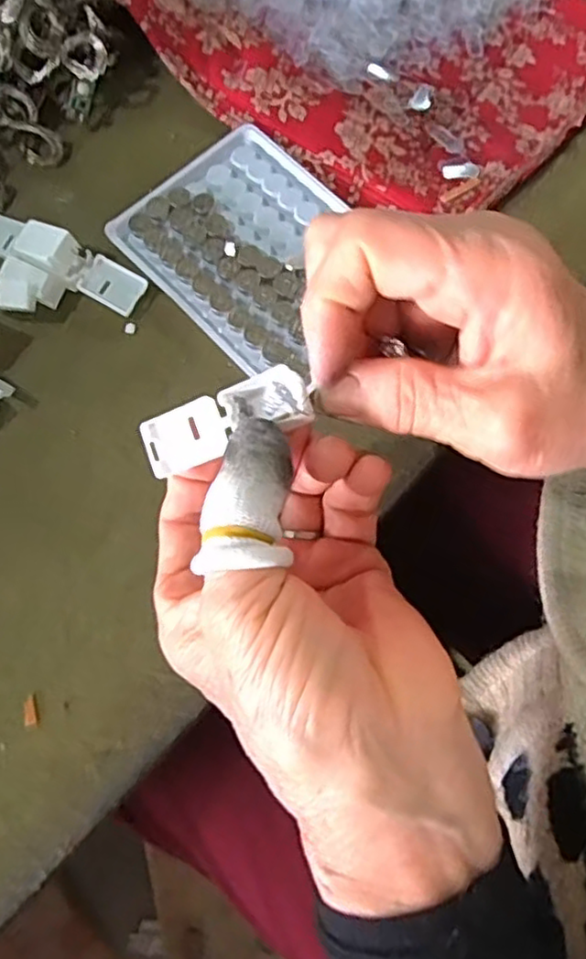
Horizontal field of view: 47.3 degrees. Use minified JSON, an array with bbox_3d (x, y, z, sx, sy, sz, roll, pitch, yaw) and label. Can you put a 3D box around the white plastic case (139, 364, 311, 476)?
[{"bbox_3d":[-0.021,-0.019,0.213,0.058,0.011,0.023,-20,75,18],"label":"white plastic case"}]

